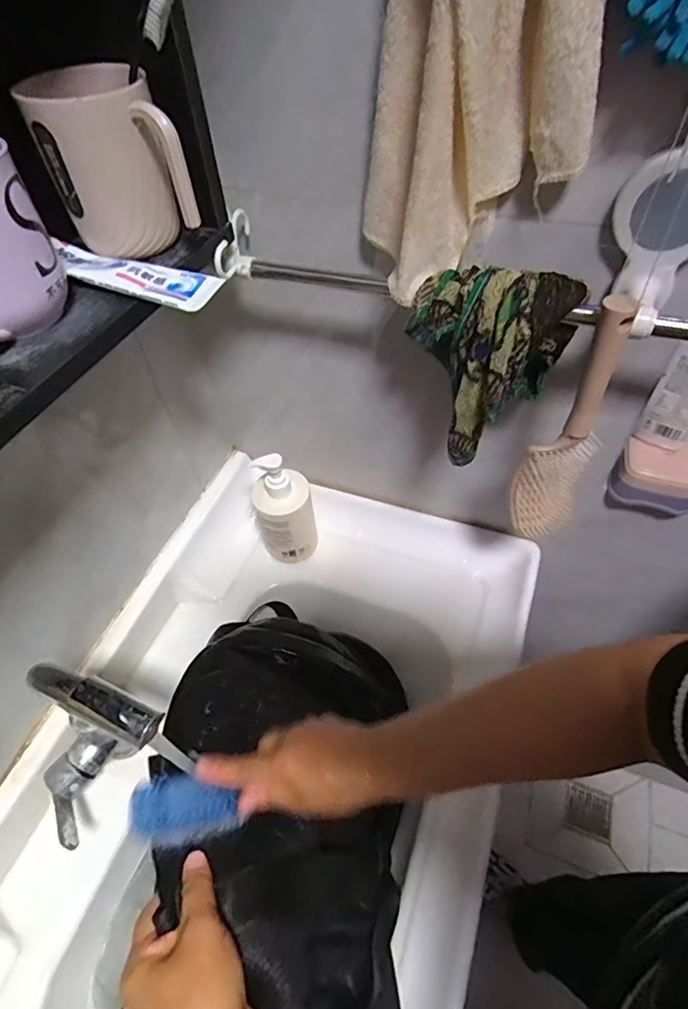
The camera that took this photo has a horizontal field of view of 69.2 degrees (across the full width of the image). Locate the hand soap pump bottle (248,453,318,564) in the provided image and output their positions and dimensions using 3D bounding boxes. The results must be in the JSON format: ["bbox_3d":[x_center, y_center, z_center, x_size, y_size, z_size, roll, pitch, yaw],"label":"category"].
[{"bbox_3d":[-0.077,0.010,0.666,0.076,0.184,0.064,-16,53,-9],"label":"hand soap pump bottle"}]

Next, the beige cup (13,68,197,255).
[{"bbox_3d":[-0.163,-0.237,0.356,0.084,0.100,0.089,-23,54,-14],"label":"beige cup"}]

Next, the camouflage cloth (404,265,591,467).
[{"bbox_3d":[0.122,-0.127,0.434,0.095,0.150,0.104,-32,57,-20],"label":"camouflage cloth"}]

